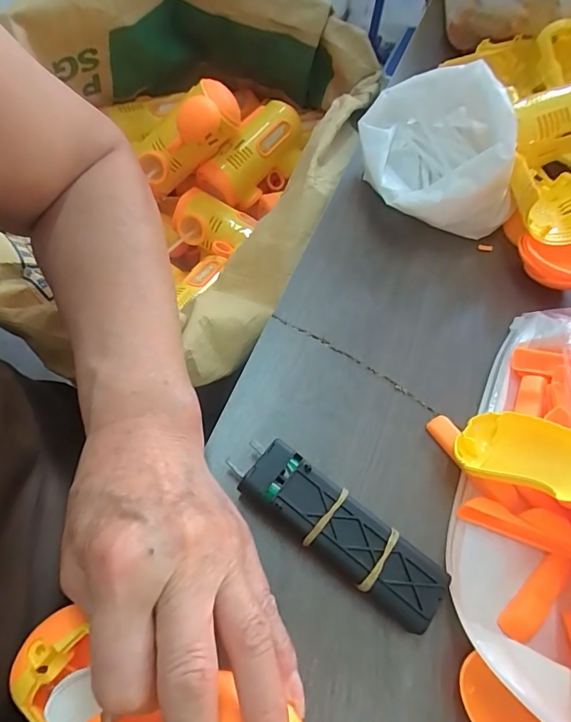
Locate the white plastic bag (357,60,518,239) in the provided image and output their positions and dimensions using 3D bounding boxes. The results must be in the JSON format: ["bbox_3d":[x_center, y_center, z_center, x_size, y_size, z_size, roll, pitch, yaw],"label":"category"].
[{"bbox_3d":[0.113,-0.161,0.344,0.106,0.074,0.110,-2,61,-7],"label":"white plastic bag"}]

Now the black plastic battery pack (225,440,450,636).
[{"bbox_3d":[0.025,0.085,0.228,0.114,0.026,0.031,35,63,14],"label":"black plastic battery pack"}]

